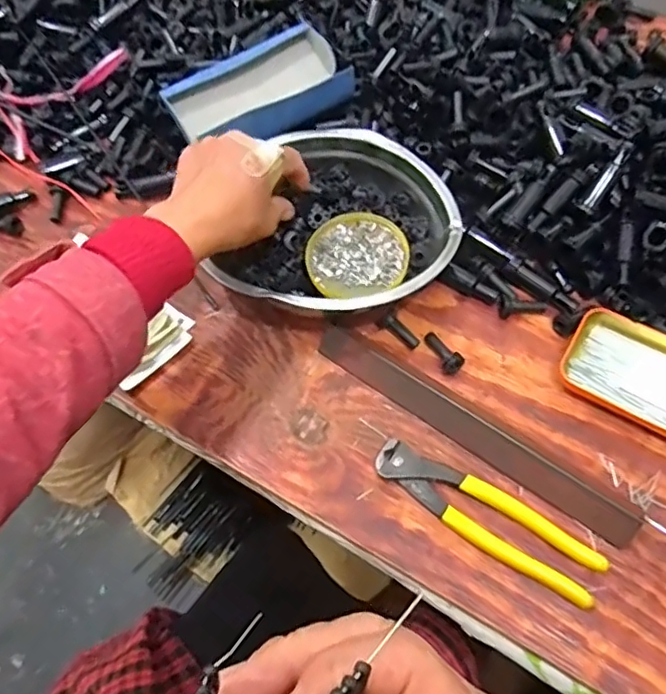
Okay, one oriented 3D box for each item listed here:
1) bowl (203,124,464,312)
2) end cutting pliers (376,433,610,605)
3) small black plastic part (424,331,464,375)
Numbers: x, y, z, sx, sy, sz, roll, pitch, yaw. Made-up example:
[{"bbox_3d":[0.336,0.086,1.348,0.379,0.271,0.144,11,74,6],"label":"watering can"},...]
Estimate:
[{"bbox_3d":[0.012,-0.099,0.511,0.176,0.050,0.185,19,64,13],"label":"bowl"},{"bbox_3d":[0.105,0.117,0.418,0.162,0.014,0.040,30,67,19],"label":"end cutting pliers"},{"bbox_3d":[0.089,0.005,0.485,0.015,0.017,0.041,-26,50,-11],"label":"small black plastic part"}]

